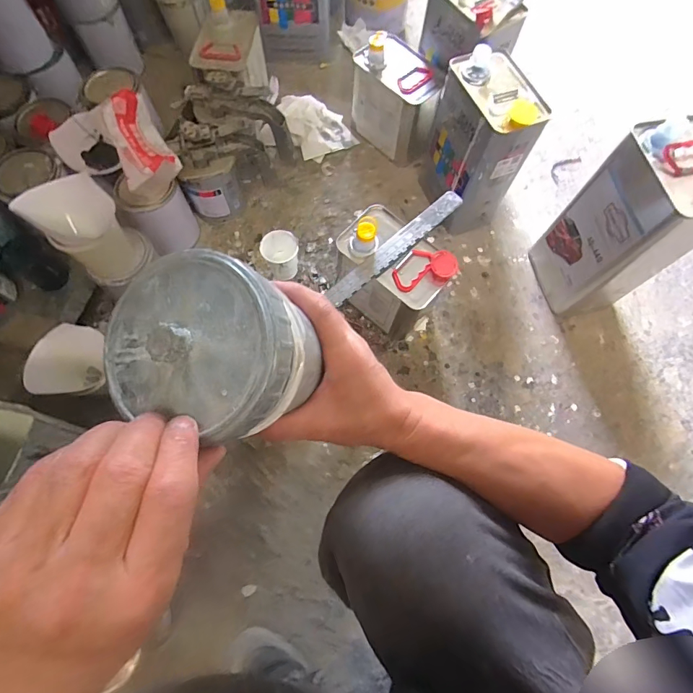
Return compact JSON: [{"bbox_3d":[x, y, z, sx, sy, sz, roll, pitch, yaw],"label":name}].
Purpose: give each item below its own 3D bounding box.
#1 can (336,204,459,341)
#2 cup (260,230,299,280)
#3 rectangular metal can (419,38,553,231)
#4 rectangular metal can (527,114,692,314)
[{"bbox_3d":[0.078,-0.127,0.709,0.179,0.194,0.117,36,73,11],"label":"can"},{"bbox_3d":[-0.124,-0.170,0.773,0.065,0.079,0.069,1,70,-1],"label":"cup"},{"bbox_3d":[0.237,-0.362,0.763,0.113,0.269,0.170,-21,72,-9],"label":"rectangular metal can"},{"bbox_3d":[0.456,-0.192,0.686,0.138,0.311,0.159,-15,71,-7],"label":"rectangular metal can"}]

